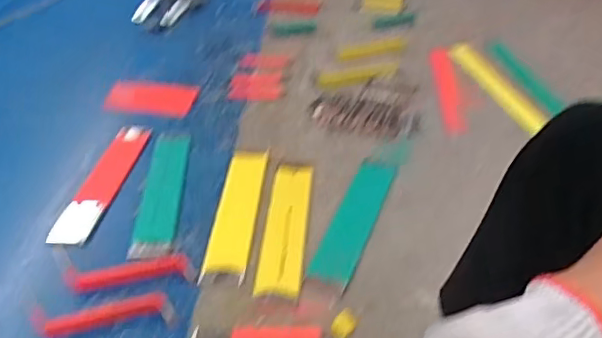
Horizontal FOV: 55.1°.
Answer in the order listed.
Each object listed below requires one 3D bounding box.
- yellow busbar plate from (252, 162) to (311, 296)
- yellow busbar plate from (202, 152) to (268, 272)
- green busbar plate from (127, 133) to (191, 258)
[{"bbox_3d":[-0.029,0.111,1.145,0.082,0.017,0.336,5,41,2],"label":"yellow busbar plate"},{"bbox_3d":[-0.127,0.071,1.180,0.074,0.018,0.345,2,38,4],"label":"yellow busbar plate"},{"bbox_3d":[-0.292,0.038,1.232,0.083,0.010,0.368,-2,38,-1],"label":"green busbar plate"}]

